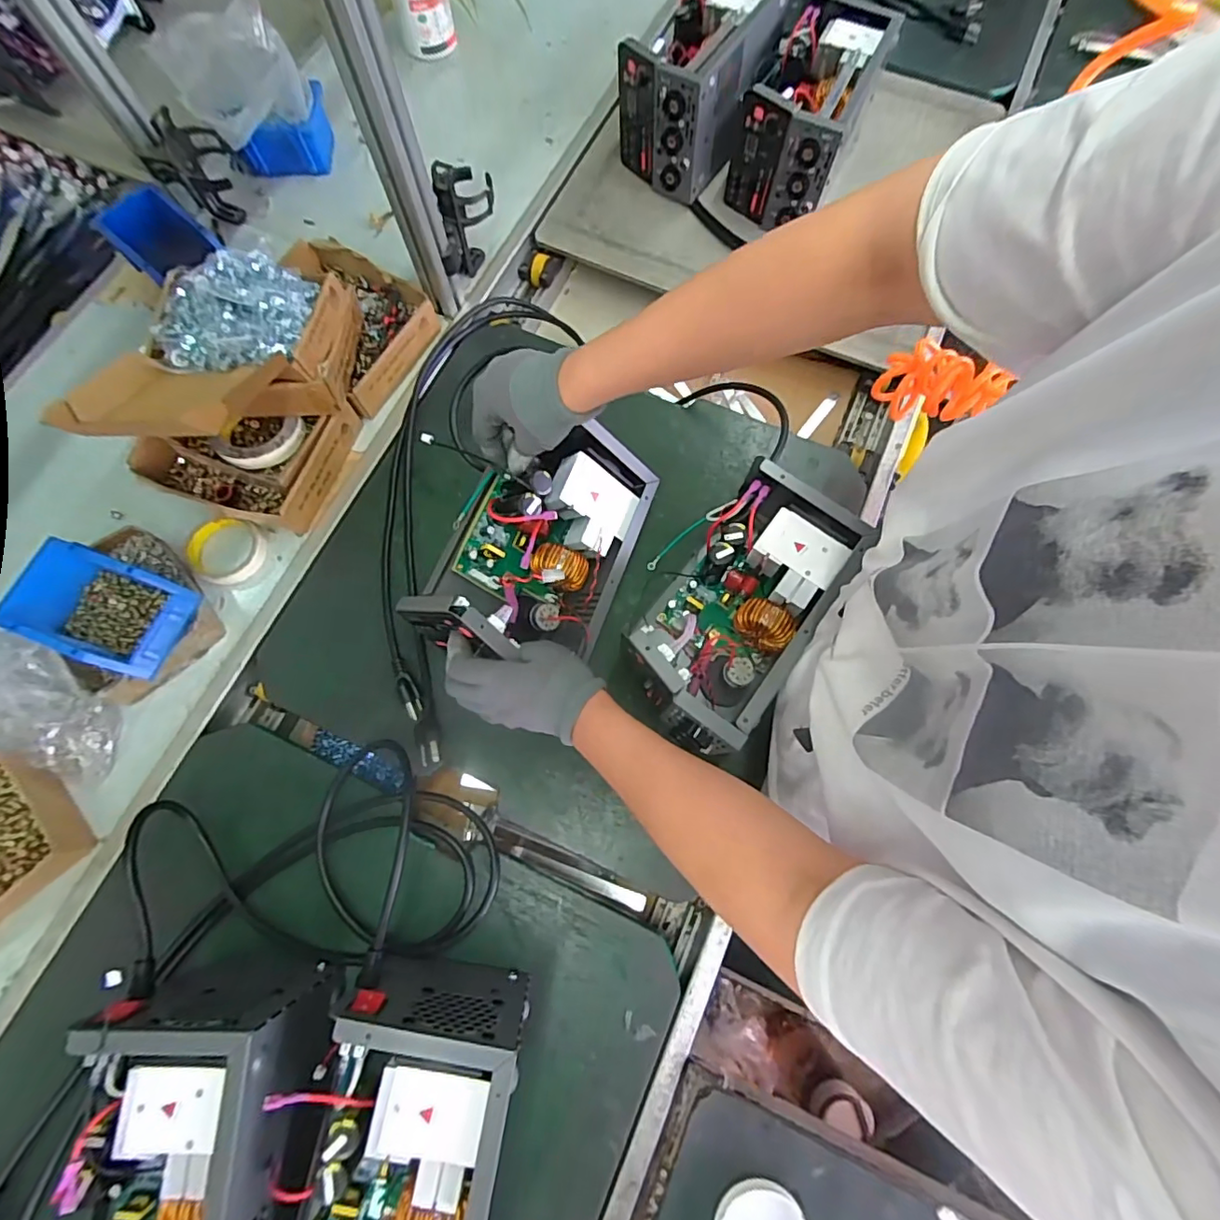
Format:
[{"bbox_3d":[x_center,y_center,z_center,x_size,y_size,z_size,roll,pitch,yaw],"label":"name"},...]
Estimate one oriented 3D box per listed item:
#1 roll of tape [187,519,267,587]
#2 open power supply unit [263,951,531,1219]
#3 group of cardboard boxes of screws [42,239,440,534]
[{"bbox_3d":[-0.473,-0.072,0.676,0.084,0.019,0.082,0,74,0],"label":"roll of tape"},{"bbox_3d":[-0.169,0.449,0.446,0.161,0.162,0.254,10,74,2],"label":"open power supply unit"},{"bbox_3d":[-0.404,-0.318,0.656,0.229,0.200,0.399,22,75,6],"label":"group of cardboard boxes of screws"}]

